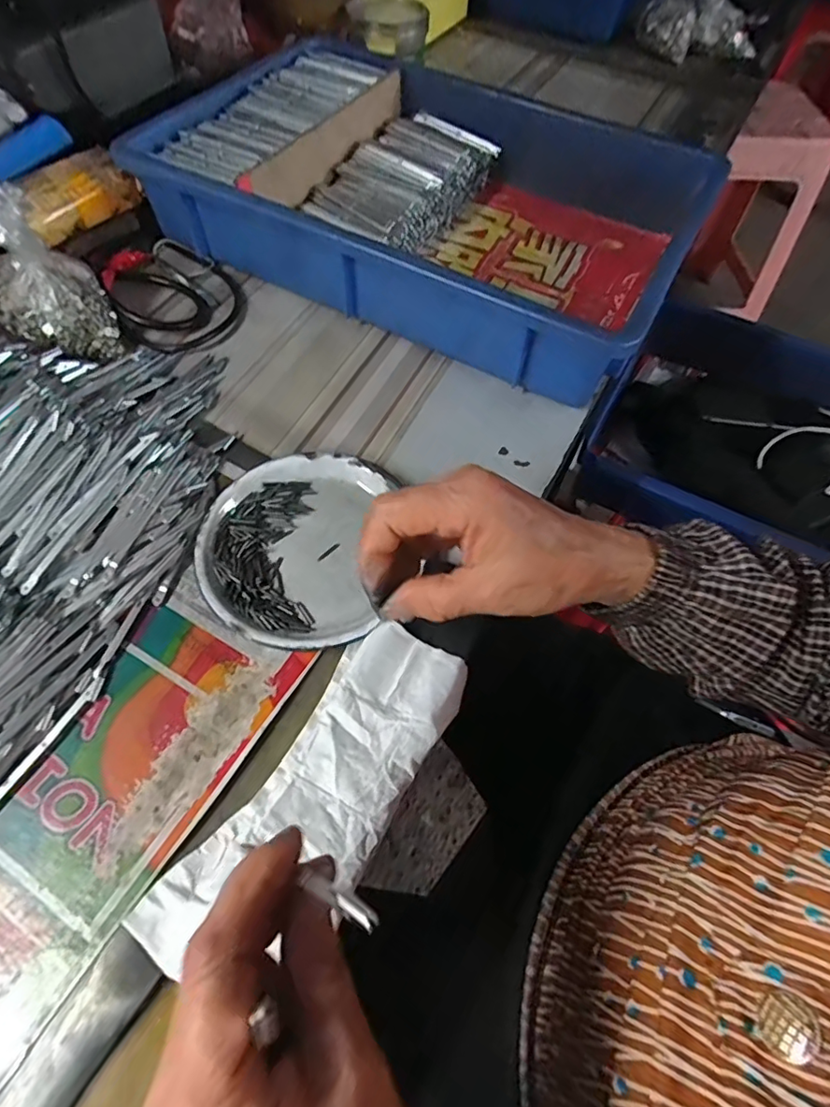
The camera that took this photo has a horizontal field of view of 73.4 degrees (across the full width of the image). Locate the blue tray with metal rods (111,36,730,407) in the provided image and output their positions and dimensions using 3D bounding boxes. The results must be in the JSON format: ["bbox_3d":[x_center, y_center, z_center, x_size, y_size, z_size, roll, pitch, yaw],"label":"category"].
[{"bbox_3d":[0.012,-0.318,0.499,0.442,0.080,0.306,27,61,12],"label":"blue tray with metal rods"}]

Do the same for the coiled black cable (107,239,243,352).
[{"bbox_3d":[-0.202,-0.226,0.466,0.098,0.021,0.147,-17,62,-14],"label":"coiled black cable"}]

